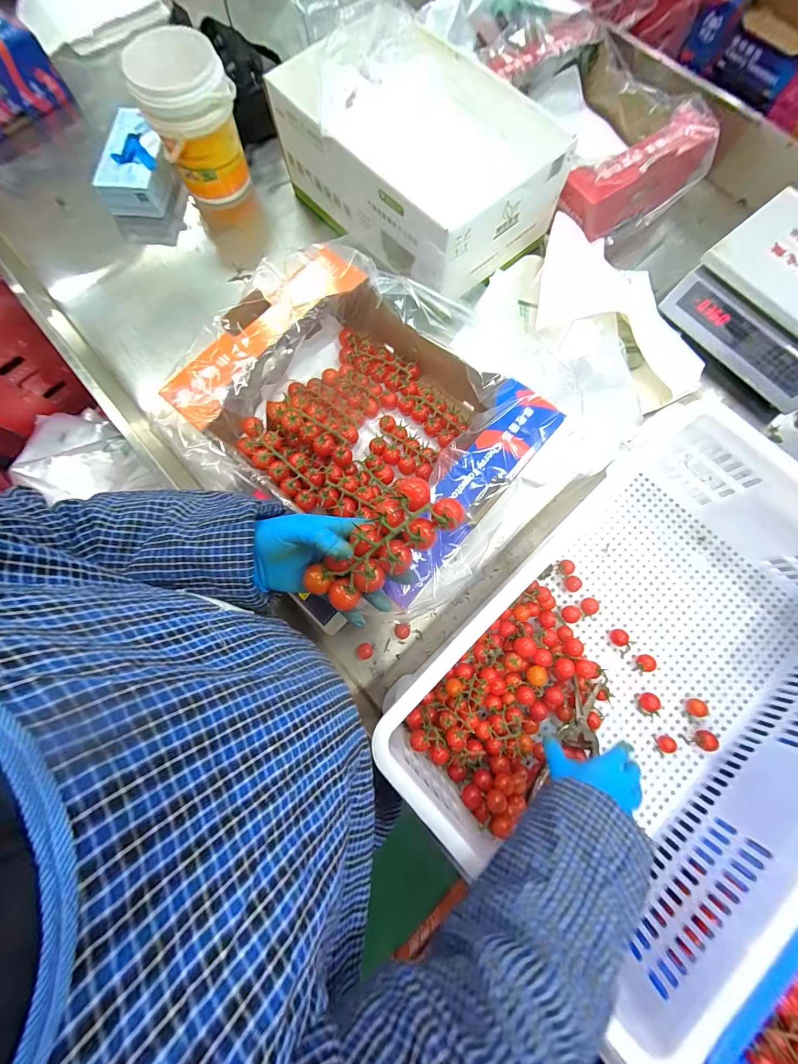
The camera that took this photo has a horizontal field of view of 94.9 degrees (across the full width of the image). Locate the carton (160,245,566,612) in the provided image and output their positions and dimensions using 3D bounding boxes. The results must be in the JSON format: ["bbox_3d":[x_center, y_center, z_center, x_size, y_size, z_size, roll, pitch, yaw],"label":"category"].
[{"bbox_3d":[-0.034,-0.142,0.468,0.396,0.112,0.329,39,81,9],"label":"carton"}]

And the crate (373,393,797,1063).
[{"bbox_3d":[0.320,0.180,0.476,0.590,0.168,0.407,-44,80,-8],"label":"crate"}]

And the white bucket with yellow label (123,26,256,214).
[{"bbox_3d":[-0.382,-0.773,0.702,0.162,0.190,0.143,-28,78,-4],"label":"white bucket with yellow label"}]

